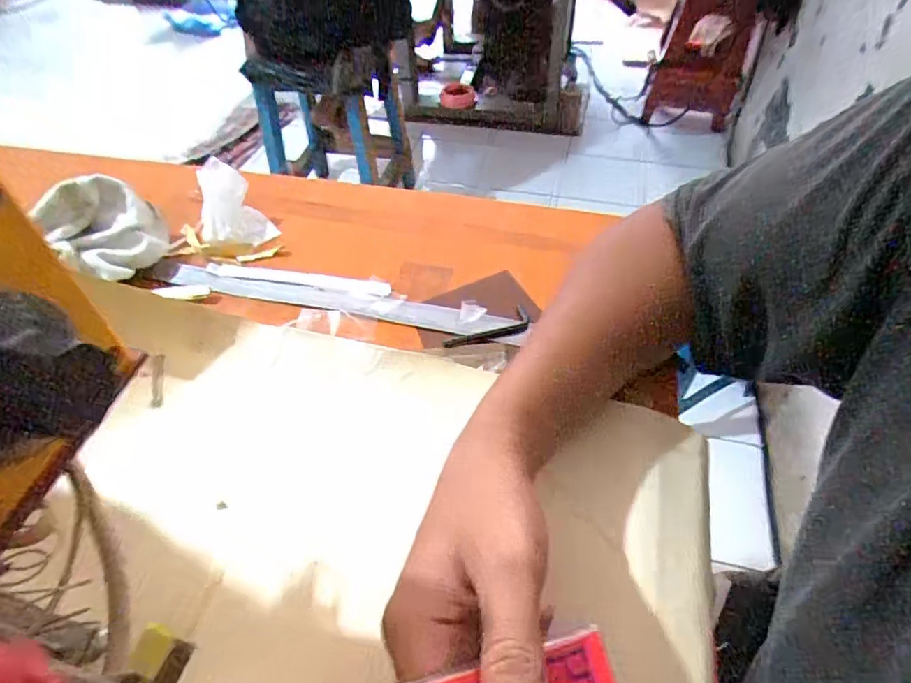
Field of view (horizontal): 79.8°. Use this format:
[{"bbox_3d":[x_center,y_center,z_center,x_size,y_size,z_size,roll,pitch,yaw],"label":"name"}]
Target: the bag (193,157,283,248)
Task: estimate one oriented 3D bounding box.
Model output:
[{"bbox_3d":[-0.214,-0.127,0.514,0.063,0.057,0.064,-28,54,-21],"label":"bag"}]

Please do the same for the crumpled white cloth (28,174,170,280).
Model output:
[{"bbox_3d":[-0.296,-0.093,0.470,0.086,0.080,0.075,-33,56,-23],"label":"crumpled white cloth"}]

